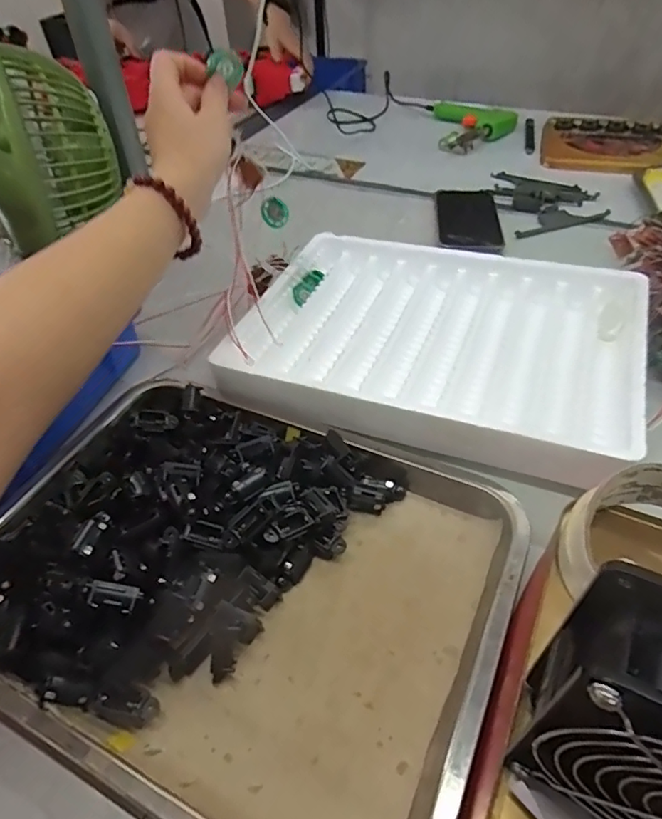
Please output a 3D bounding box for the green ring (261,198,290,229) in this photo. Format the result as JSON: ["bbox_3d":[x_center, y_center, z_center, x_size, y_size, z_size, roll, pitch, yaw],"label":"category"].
[{"bbox_3d":[-0.053,-0.187,0.502,0.025,0.027,0.007,-8,46,-3],"label":"green ring"}]

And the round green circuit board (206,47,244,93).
[{"bbox_3d":[-0.081,-0.266,0.410,0.011,0.024,0.024,30,52,31],"label":"round green circuit board"}]

